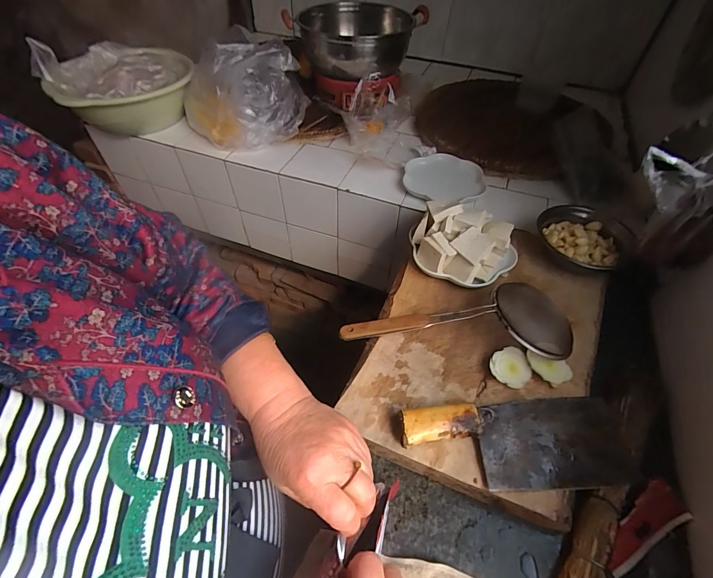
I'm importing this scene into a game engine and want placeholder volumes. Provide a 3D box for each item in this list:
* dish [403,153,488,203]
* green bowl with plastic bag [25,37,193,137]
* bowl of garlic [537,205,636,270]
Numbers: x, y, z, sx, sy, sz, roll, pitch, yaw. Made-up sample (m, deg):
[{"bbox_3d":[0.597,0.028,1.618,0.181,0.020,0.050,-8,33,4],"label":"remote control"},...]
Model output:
[{"bbox_3d":[0.199,-0.253,0.815,0.174,0.015,0.174,1,51,-1],"label":"dish"},{"bbox_3d":[-0.582,-0.518,0.904,0.252,0.163,0.294,37,59,26],"label":"green bowl with plastic bag"},{"bbox_3d":[0.420,-0.088,0.659,0.142,0.056,0.162,-5,51,-6],"label":"bowl of garlic"}]

